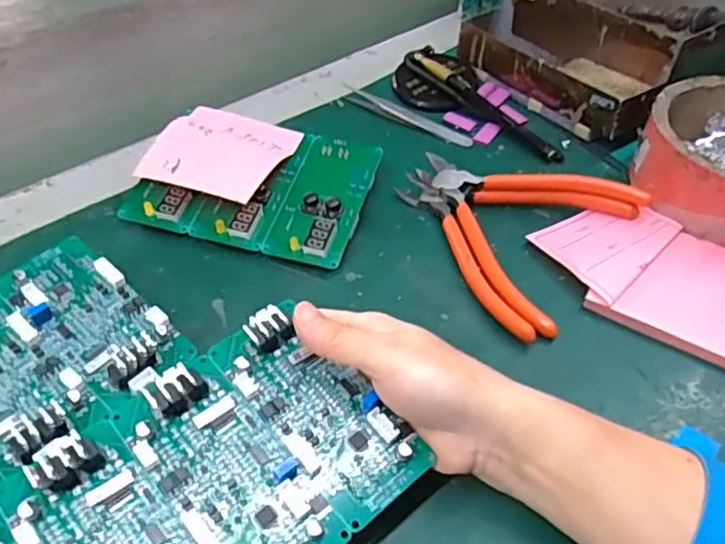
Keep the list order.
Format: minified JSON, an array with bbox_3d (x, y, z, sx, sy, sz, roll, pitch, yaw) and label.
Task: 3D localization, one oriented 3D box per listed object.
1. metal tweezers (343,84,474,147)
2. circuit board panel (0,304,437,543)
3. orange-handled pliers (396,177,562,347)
[{"bbox_3d":[0.034,-0.120,0.493,0.109,0.009,0.015,27,53,23],"label":"metal tweezers"},{"bbox_3d":[-0.076,0.093,0.255,0.189,0.031,0.103,-34,56,-27],"label":"circuit board panel"},{"bbox_3d":[0.067,-0.014,0.397,0.027,0.015,0.144,-19,50,-17],"label":"orange-handled pliers"}]

